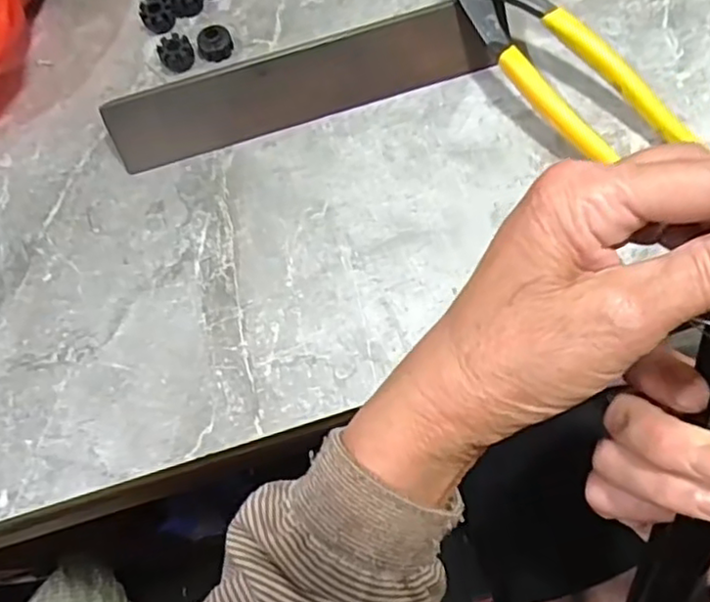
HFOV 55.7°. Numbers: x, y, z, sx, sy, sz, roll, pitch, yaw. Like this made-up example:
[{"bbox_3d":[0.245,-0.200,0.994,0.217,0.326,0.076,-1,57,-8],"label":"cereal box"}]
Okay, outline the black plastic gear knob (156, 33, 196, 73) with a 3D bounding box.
[{"bbox_3d":[-0.099,-0.138,0.375,0.018,0.012,0.017,-1,70,4],"label":"black plastic gear knob"}]

